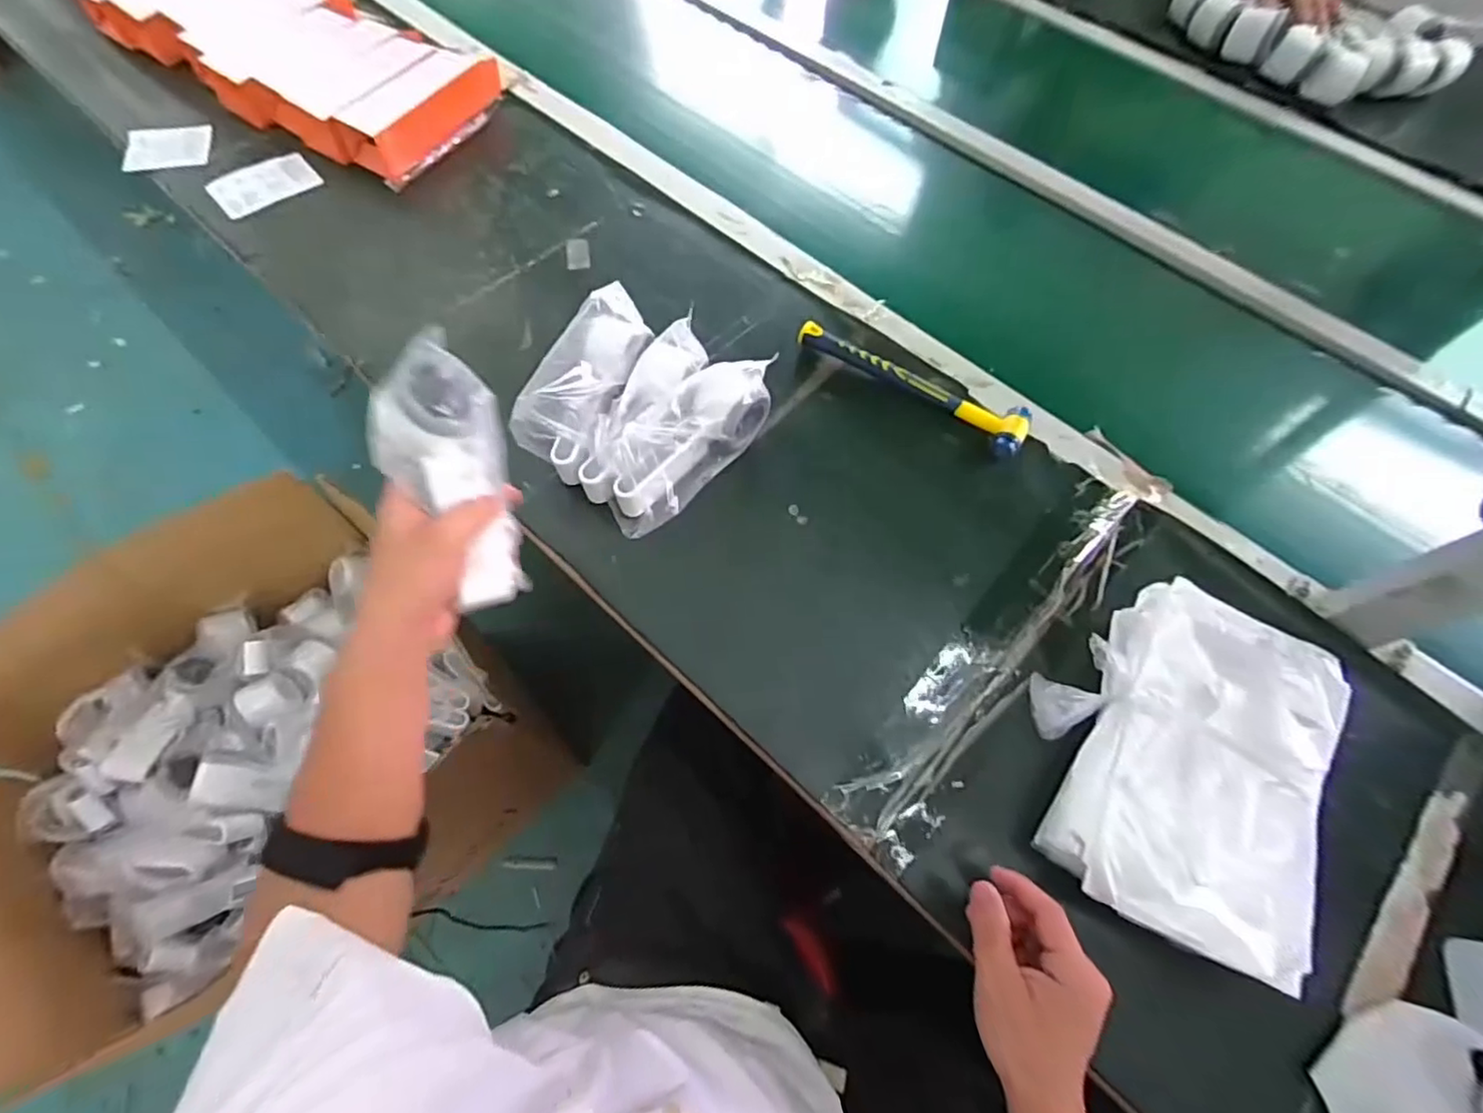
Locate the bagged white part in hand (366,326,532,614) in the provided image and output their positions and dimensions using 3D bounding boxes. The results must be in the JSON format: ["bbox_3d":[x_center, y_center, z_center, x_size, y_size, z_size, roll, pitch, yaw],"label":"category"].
[{"bbox_3d":[-0.198,-0.053,0.425,0.081,0.035,0.179,-18,97,-10],"label":"bagged white part in hand"}]

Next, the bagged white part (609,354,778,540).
[{"bbox_3d":[-0.046,-0.106,0.567,0.060,0.073,0.188,41,70,15],"label":"bagged white part"}]

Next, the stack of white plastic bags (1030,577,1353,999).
[{"bbox_3d":[0.317,0.145,0.449,0.189,0.054,0.242,24,67,8],"label":"stack of white plastic bags"}]

